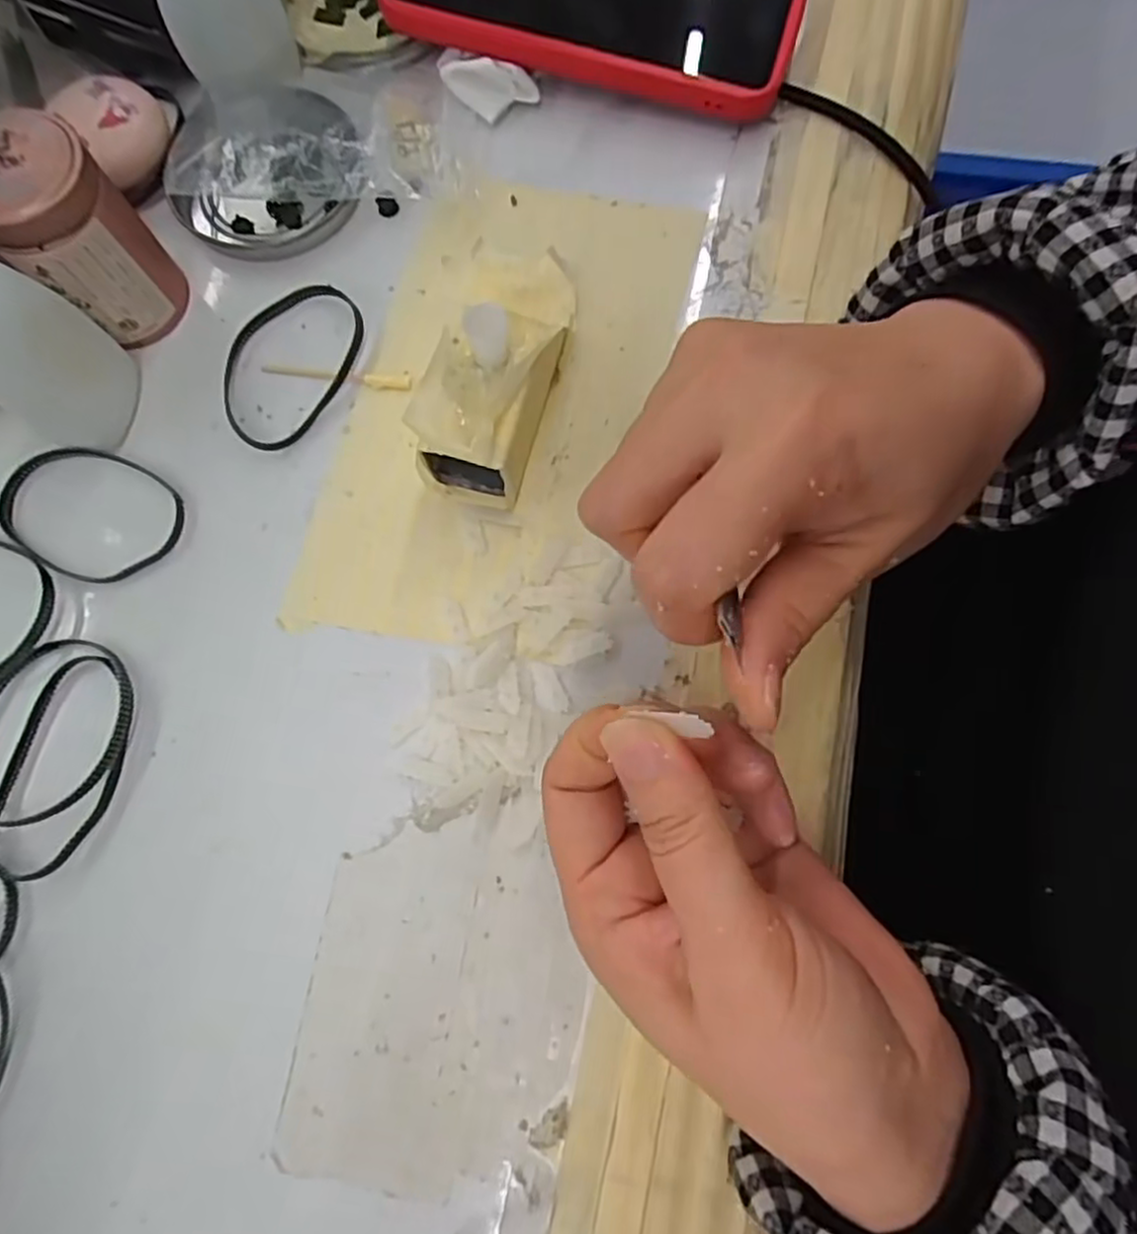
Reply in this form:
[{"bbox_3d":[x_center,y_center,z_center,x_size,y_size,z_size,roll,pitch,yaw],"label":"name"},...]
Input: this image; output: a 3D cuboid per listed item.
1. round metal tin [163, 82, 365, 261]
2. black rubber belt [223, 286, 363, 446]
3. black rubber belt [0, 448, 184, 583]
[{"bbox_3d":[-0.122,-0.186,0.288,0.074,0.018,0.071,0,76,0],"label":"round metal tin"},{"bbox_3d":[-0.109,-0.099,0.276,0.048,0.005,0.071,28,78,7],"label":"black rubber belt"},{"bbox_3d":[-0.175,-0.038,0.261,0.066,0.004,0.048,25,77,6],"label":"black rubber belt"}]

